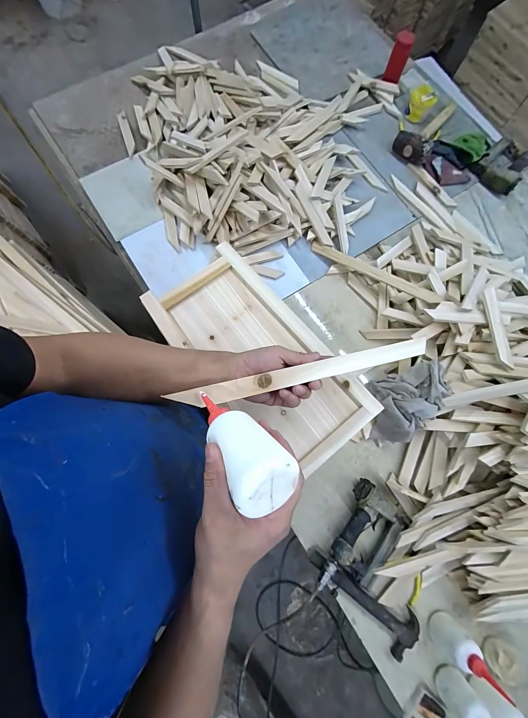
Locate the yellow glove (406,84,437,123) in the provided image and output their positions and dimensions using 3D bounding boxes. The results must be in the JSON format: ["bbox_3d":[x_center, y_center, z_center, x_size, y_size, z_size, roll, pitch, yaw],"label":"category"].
[{"bbox_3d":[0.489,-0.799,0.876,0.080,0.076,0.047,32,80,5],"label":"yellow glove"}]

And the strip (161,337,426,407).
[{"bbox_3d":[0.069,0.019,0.411,0.383,0.009,0.027,-12,79,-11],"label":"strip"}]

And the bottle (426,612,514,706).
[{"bbox_3d":[0.397,0.587,0.562,0.065,0.139,0.066,-42,82,-10],"label":"bottle"}]

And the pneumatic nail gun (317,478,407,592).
[{"bbox_3d":[0.232,0.413,0.639,0.134,0.059,0.227,31,80,5],"label":"pneumatic nail gun"}]

